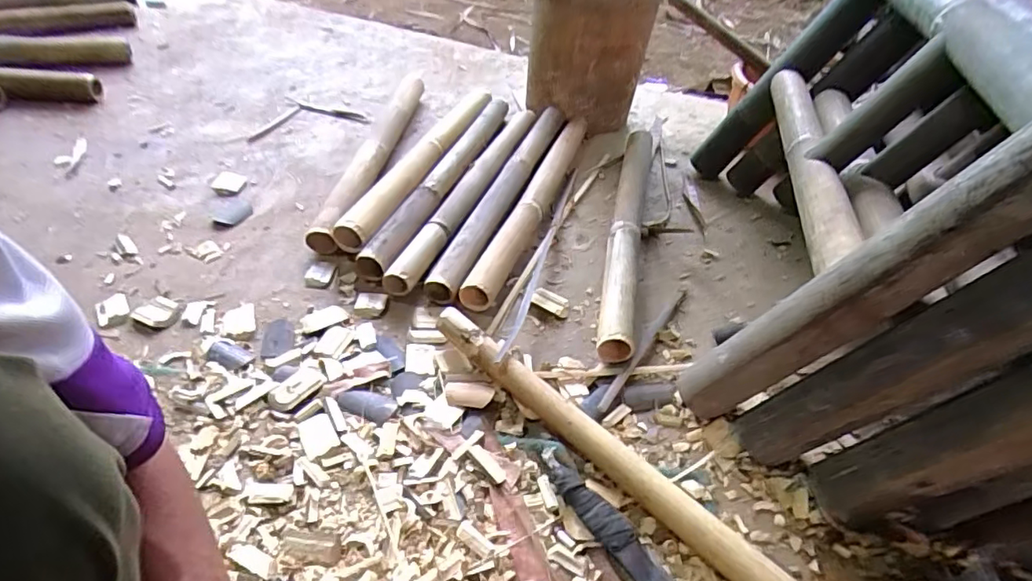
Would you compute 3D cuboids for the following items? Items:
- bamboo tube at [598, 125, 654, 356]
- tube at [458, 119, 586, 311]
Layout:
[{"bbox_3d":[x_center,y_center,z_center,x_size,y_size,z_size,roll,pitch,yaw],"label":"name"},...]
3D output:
[{"bbox_3d":[0.196,-0.116,0.971,0.053,0.063,0.602,11,43,7],"label":"bamboo tube"},{"bbox_3d":[0.041,-0.178,1.043,0.051,0.043,0.636,16,44,12],"label":"tube"}]

